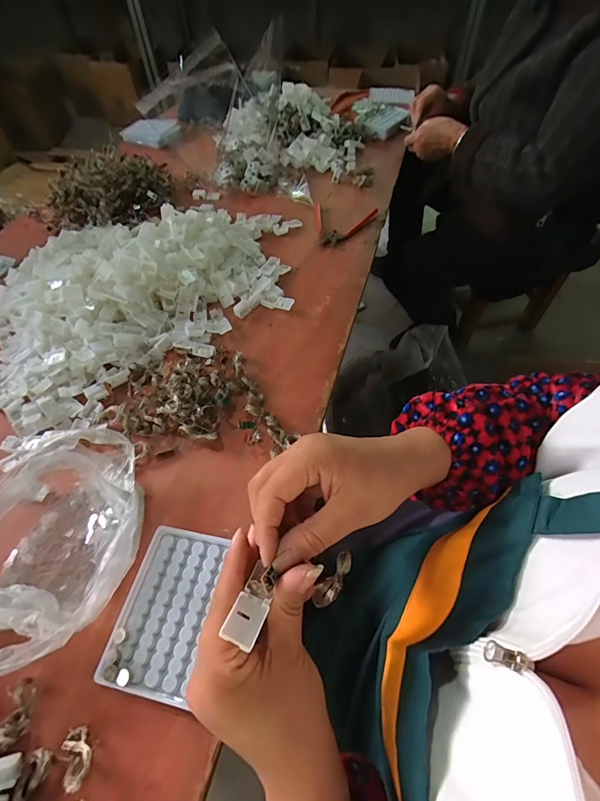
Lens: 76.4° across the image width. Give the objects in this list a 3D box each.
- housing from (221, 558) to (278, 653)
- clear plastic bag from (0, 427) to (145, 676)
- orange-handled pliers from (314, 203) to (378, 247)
[{"bbox_3d":[-0.027,0.116,0.218,0.016,0.011,0.043,14,39,12],"label":"housing"},{"bbox_3d":[-0.244,0.128,0.370,0.159,0.058,0.220,-6,55,-2],"label":"clear plastic bag"},{"bbox_3d":[0.075,-0.327,0.703,0.116,0.010,0.132,11,57,10],"label":"orange-handled pliers"}]

